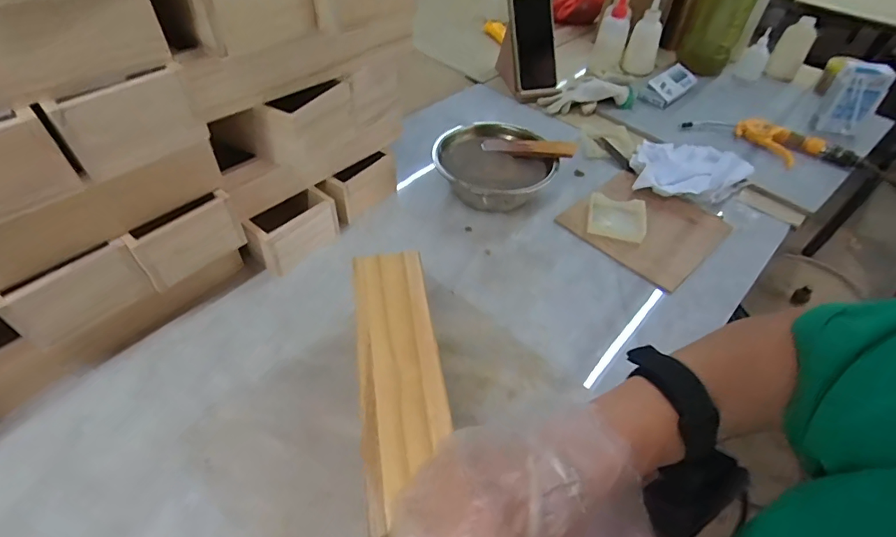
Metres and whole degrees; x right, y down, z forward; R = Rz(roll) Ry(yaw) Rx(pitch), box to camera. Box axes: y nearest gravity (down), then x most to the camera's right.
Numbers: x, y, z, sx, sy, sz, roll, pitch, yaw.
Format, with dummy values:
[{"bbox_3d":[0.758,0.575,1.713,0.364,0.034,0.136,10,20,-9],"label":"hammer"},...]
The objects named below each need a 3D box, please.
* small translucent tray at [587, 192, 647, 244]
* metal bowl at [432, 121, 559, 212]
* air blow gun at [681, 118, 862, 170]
[{"bbox_3d":[0.235,-0.071,0.646,0.074,0.016,0.077,13,48,9],"label":"small translucent tray"},{"bbox_3d":[0.065,-0.141,0.668,0.164,0.067,0.157,2,47,-2],"label":"metal bowl"},{"bbox_3d":[0.539,-0.217,0.773,0.266,0.028,0.069,25,51,18],"label":"air blow gun"}]

